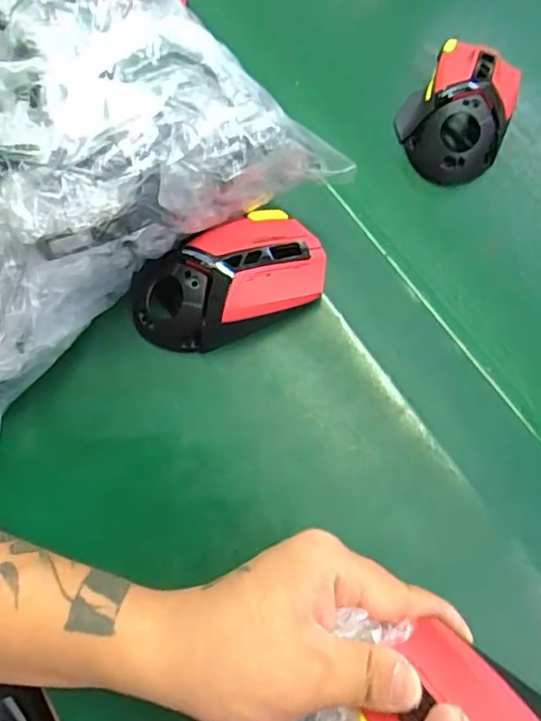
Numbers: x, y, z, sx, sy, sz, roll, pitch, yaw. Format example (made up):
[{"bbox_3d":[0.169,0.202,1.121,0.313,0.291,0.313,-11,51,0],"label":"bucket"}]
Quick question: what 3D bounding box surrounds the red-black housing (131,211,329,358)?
[{"bbox_3d":[-0.024,-0.045,0.352,0.121,0.040,0.063,-25,70,-8],"label":"red-black housing"}]

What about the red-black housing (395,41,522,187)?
[{"bbox_3d":[0.135,-0.180,0.409,0.076,0.042,0.108,23,71,10],"label":"red-black housing"}]

